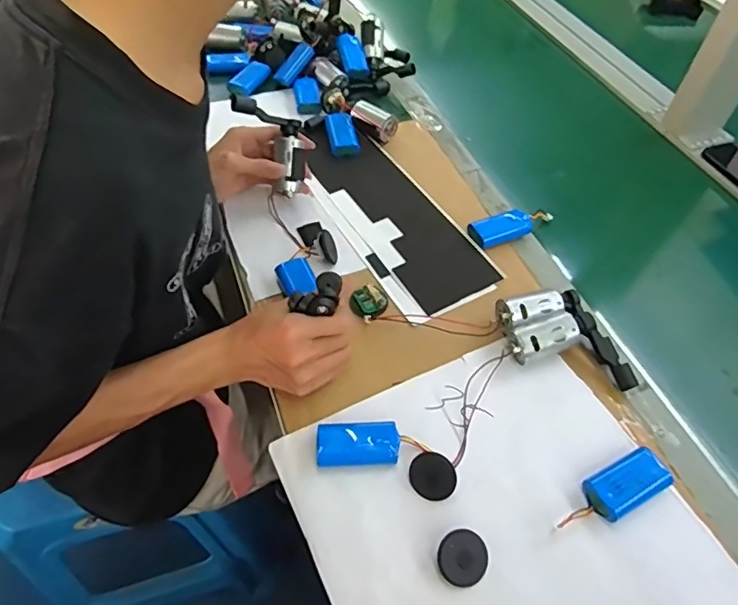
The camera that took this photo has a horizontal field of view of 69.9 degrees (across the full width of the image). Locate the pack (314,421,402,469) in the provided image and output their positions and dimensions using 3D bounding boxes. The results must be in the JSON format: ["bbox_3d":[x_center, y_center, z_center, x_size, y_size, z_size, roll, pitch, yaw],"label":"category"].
[{"bbox_3d":[-0.009,0.119,0.442,0.067,0.020,0.036,-1,53,-4],"label":"pack"}]

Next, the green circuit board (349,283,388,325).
[{"bbox_3d":[-0.001,-0.002,0.541,0.037,0.012,0.036,39,60,24],"label":"green circuit board"}]

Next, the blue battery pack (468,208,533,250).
[{"bbox_3d":[0.152,-0.085,0.606,0.067,0.019,0.038,-20,56,-18],"label":"blue battery pack"}]

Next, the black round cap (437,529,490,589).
[{"bbox_3d":[0.070,0.190,0.394,0.038,0.008,0.038,3,73,-11],"label":"black round cap"}]

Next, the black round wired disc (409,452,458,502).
[{"bbox_3d":[0.052,0.141,0.429,0.038,0.013,0.034,30,82,17],"label":"black round wired disc"}]

